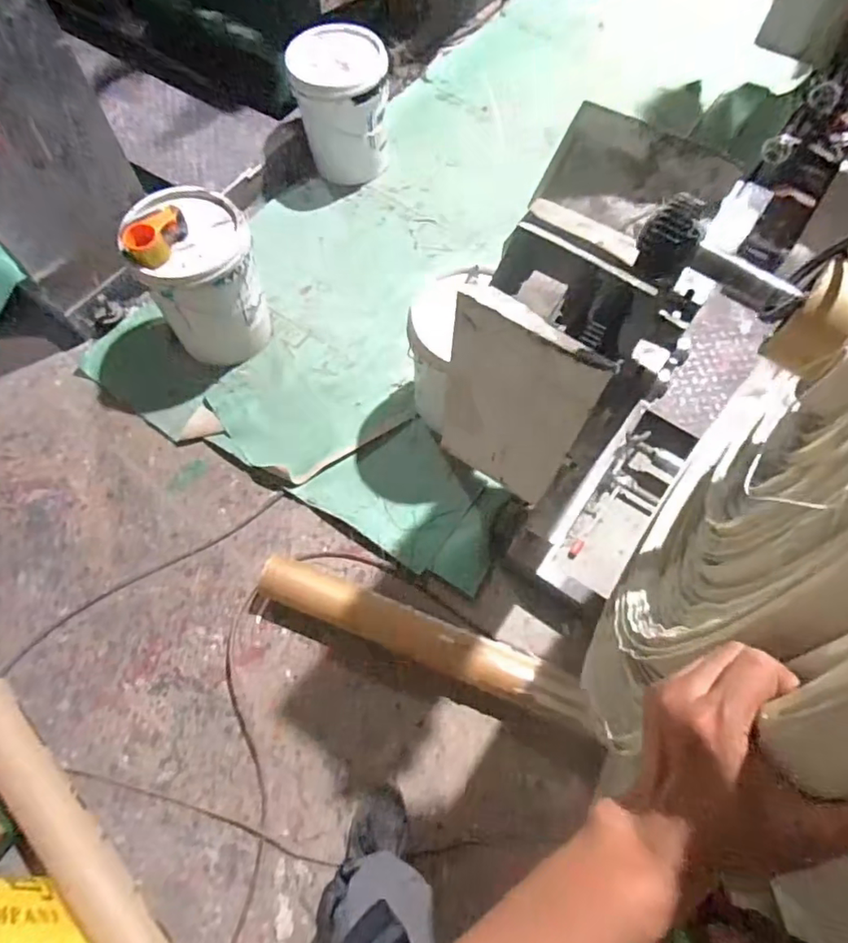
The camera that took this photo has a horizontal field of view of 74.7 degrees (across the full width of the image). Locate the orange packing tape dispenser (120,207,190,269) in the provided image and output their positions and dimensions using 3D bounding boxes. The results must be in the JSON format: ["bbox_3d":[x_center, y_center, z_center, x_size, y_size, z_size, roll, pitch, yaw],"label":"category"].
[{"bbox_3d":[-0.671,-0.585,1.399,0.083,0.103,0.163,33,69,14],"label":"orange packing tape dispenser"}]

